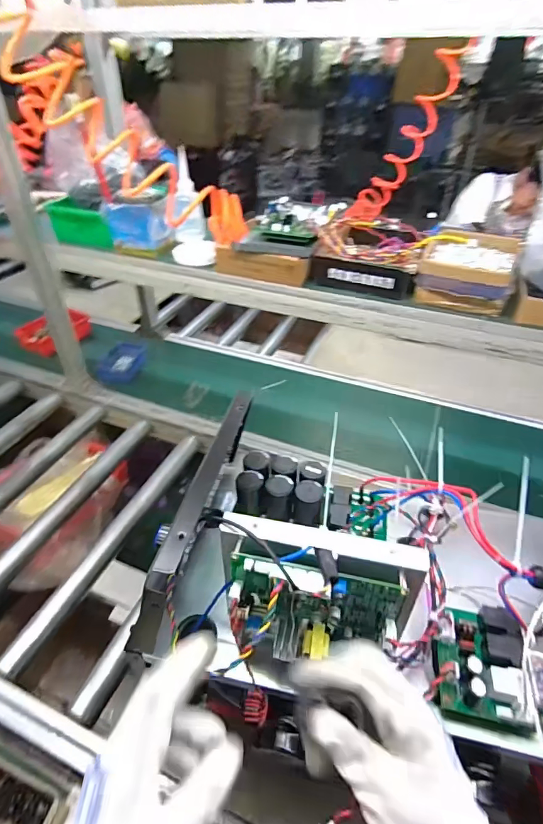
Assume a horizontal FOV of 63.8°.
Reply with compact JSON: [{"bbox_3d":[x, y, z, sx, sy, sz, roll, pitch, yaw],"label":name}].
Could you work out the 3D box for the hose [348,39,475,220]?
[{"bbox_3d":[0.437,-0.872,1.442,0.151,0.603,0.115,-22,75,-25],"label":"hose"}]

